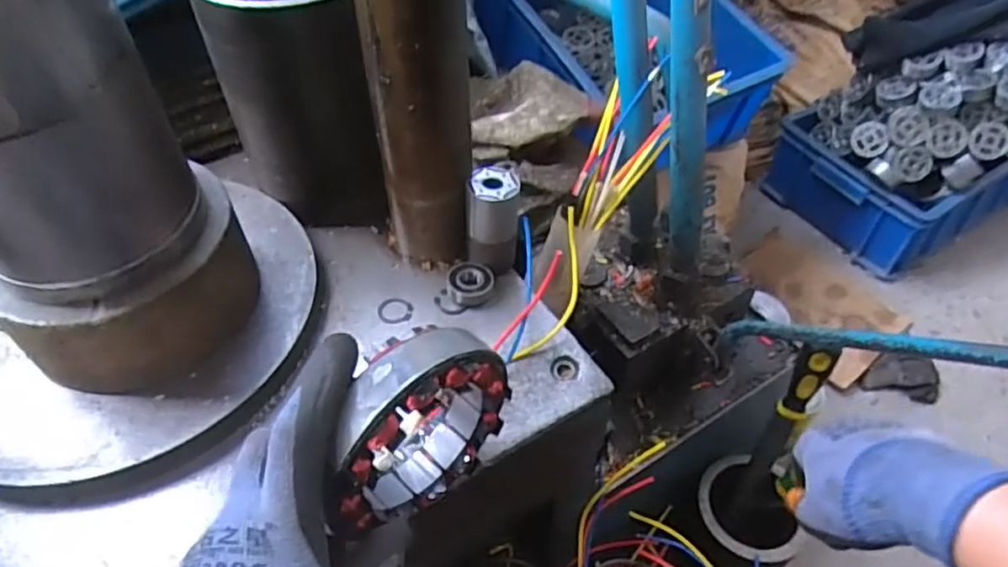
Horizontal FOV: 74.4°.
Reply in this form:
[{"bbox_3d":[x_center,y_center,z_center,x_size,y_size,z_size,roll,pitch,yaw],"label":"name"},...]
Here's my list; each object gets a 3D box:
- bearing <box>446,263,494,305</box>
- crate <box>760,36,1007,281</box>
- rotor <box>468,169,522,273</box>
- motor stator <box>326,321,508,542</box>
[{"bbox_3d":[-0.025,0.000,0.487,0.032,0.014,0.031,0,48,0],"label":"bearing"},{"bbox_3d":[0.726,-0.277,1.119,0.448,0.341,0.283,-26,53,-22],"label":"crate"},{"bbox_3d":[-0.007,-0.045,0.483,0.035,0.066,0.042,5,48,4],"label":"rotor"},{"bbox_3d":[-0.047,0.075,0.344,0.106,0.114,0.037,-34,56,-27],"label":"motor stator"}]

